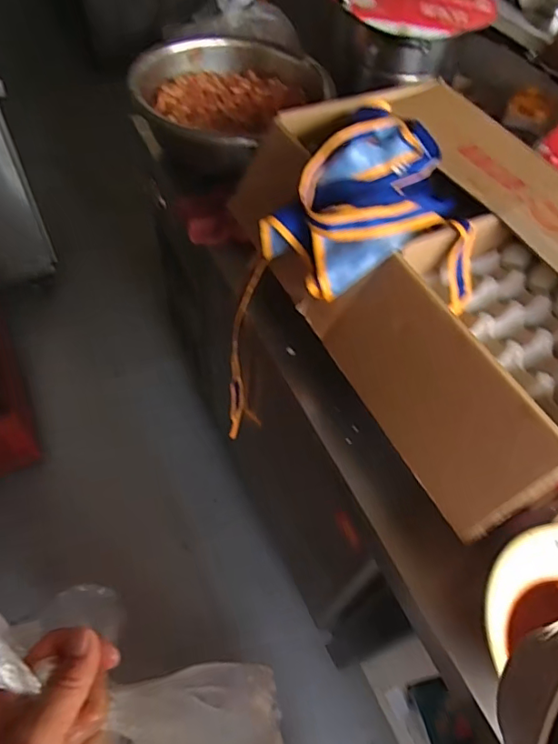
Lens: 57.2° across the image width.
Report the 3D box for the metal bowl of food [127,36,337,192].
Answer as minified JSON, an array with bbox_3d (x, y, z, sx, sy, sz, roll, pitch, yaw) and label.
[{"bbox_3d":[-0.099,-0.514,0.995,0.289,0.129,0.341,38,62,20],"label":"metal bowl of food"}]

